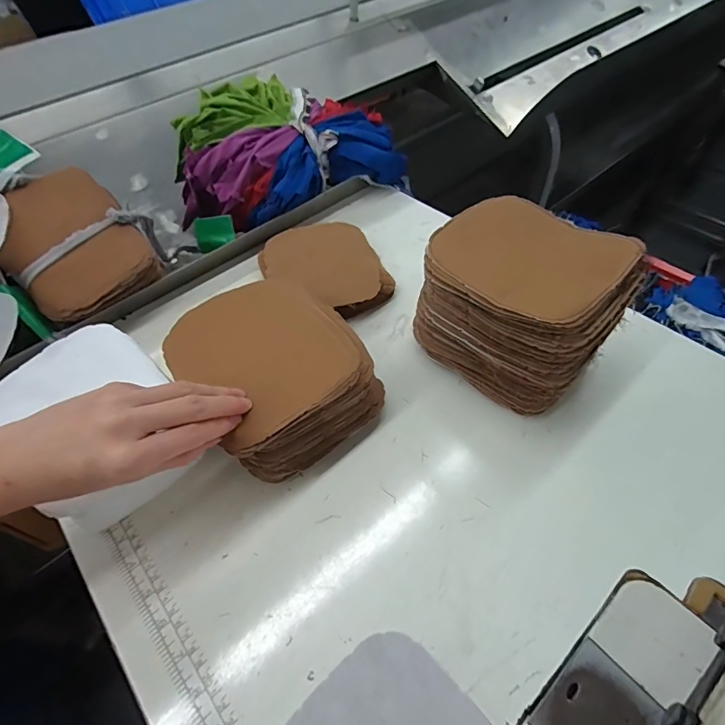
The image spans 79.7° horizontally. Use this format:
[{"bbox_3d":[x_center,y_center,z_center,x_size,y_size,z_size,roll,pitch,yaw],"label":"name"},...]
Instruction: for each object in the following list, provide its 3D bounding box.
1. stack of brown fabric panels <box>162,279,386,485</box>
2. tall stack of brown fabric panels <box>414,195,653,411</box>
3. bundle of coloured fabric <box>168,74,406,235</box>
[{"bbox_3d":[-0.076,0.006,0.373,0.133,0.074,0.155,-35,57,-21],"label":"stack of brown fabric panels"},{"bbox_3d":[0.130,-0.047,0.376,0.153,0.128,0.118,36,63,28],"label":"tall stack of brown fabric panels"},{"bbox_3d":[-0.100,-0.287,0.578,0.303,0.101,0.184,-18,52,-9],"label":"bundle of coloured fabric"}]

